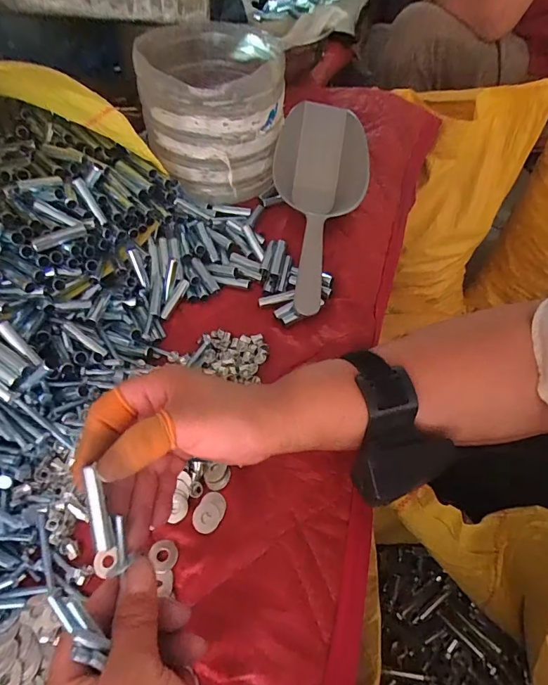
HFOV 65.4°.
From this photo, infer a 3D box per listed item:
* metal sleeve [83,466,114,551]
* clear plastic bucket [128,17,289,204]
[{"bbox_3d":[-0.099,0.094,0.241,0.008,0.006,0.043,-12,88,-5],"label":"metal sleeve"},{"bbox_3d":[-0.065,-0.261,0.495,0.145,0.142,0.154,-8,54,-1],"label":"clear plastic bucket"}]

